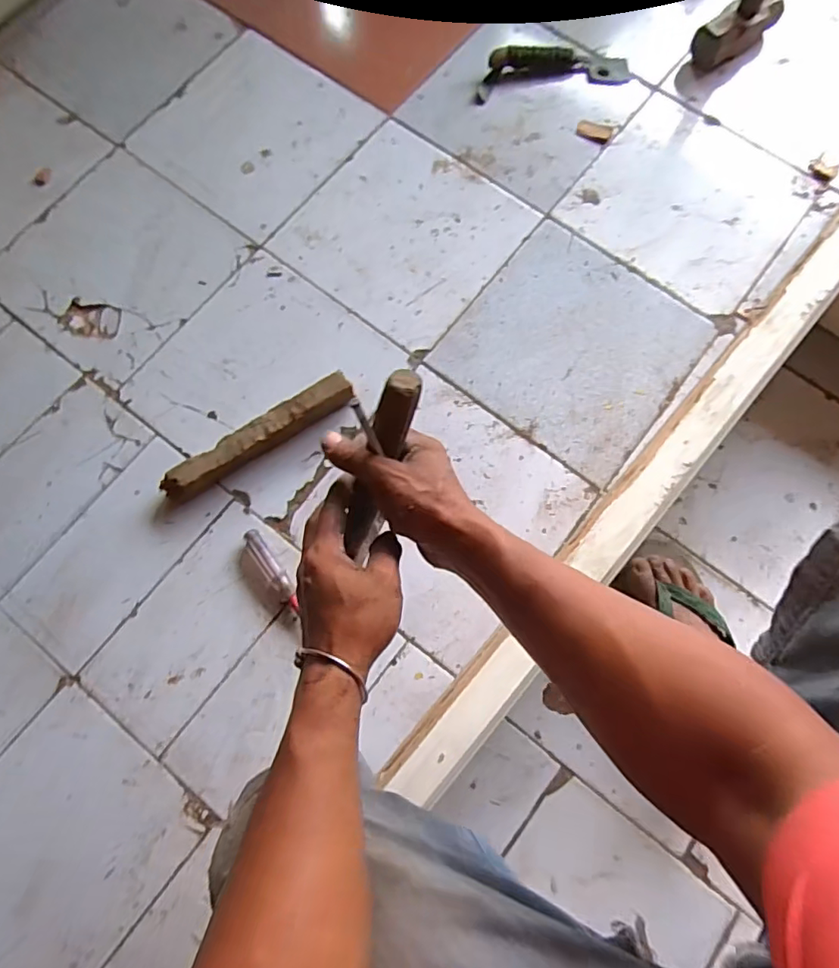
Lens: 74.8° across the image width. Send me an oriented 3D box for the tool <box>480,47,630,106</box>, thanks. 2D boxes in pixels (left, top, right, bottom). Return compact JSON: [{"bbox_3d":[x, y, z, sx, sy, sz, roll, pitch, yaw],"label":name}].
[{"bbox_3d":[0.221,-0.705,0.917,0.261,0.033,0.091,-10,77,-2],"label":"tool"}]

